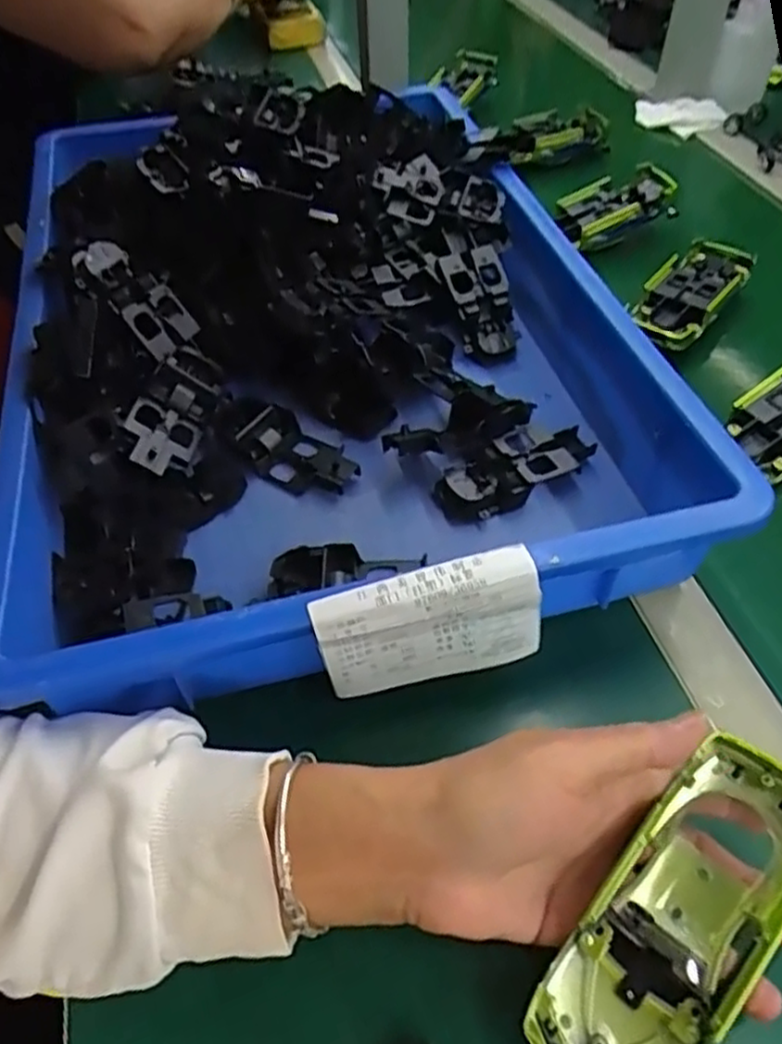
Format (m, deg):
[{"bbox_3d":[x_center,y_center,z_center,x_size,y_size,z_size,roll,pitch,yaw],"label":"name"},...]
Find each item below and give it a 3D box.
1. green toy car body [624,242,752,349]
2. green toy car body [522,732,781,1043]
[{"bbox_3d":[0.231,-0.179,0.556,0.058,0.018,0.145,29,57,23],"label":"green toy car body"},{"bbox_3d":[0.107,0.146,0.266,0.052,0.034,0.131,35,75,27],"label":"green toy car body"}]

